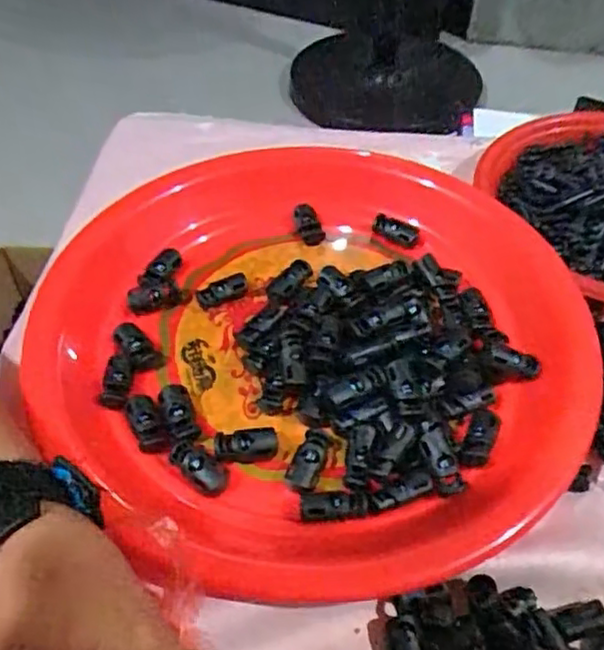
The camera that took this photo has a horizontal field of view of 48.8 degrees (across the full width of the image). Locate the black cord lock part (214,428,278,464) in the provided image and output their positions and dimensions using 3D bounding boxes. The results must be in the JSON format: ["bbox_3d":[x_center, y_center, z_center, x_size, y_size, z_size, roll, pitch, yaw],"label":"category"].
[{"bbox_3d":[-0.024,0.053,0.289,0.027,0.008,0.013,-6,50,-5],"label":"black cord lock part"}]

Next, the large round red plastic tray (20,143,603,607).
[{"bbox_3d":[0.007,0.000,0.324,0.249,0.023,0.249,0,49,0],"label":"large round red plastic tray"}]

